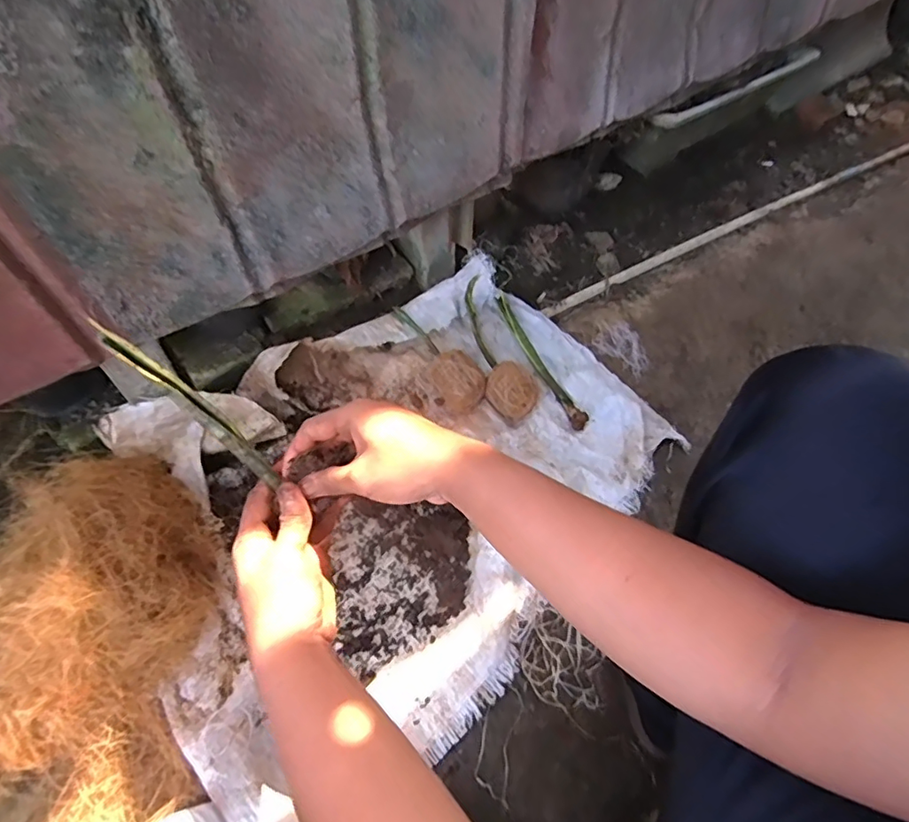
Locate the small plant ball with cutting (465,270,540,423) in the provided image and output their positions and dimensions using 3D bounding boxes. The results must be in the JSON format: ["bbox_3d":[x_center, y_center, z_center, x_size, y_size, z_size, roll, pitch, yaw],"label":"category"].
[{"bbox_3d":[0.085,-0.137,0.953,0.098,0.061,0.329,-5,60,-7],"label":"small plant ball with cutting"}]

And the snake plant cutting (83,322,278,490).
[{"bbox_3d":[-0.193,-0.001,0.410,0.170,0.010,0.016,49,59,-25],"label":"snake plant cutting"}]

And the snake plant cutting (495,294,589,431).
[{"bbox_3d":[0.150,-0.096,0.964,0.027,0.017,0.302,-21,63,-15],"label":"snake plant cutting"}]

